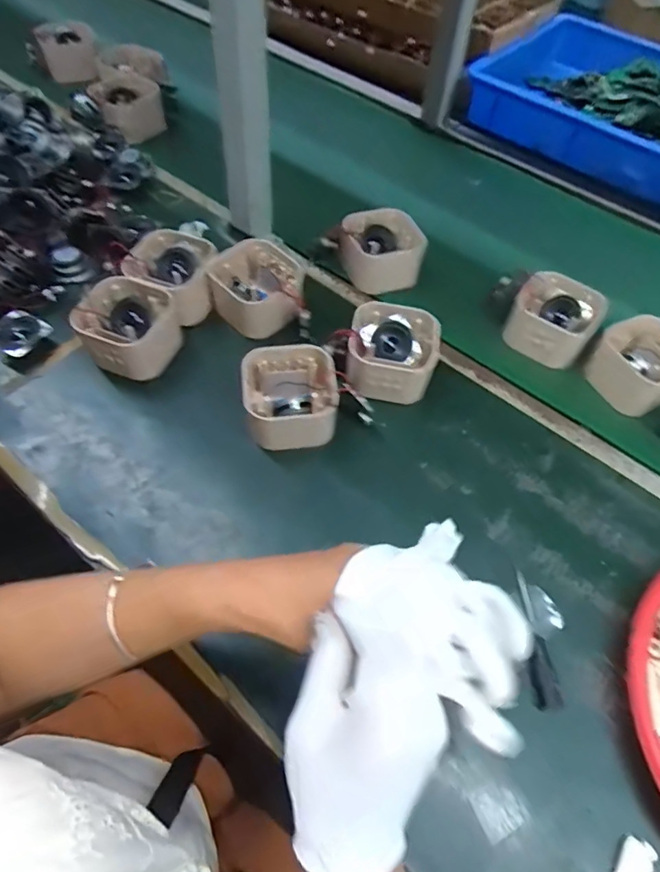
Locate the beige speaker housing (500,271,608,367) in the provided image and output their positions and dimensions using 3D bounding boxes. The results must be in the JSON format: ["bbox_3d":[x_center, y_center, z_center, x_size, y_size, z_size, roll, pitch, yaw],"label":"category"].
[{"bbox_3d":[0.264,-0.137,0.633,0.089,0.066,0.083,30,60,15],"label":"beige speaker housing"}]

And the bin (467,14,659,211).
[{"bbox_3d":[0.530,-0.509,0.867,0.550,0.105,0.350,33,61,17],"label":"bin"}]

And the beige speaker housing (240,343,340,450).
[{"bbox_3d":[-0.040,-0.038,0.551,0.094,0.057,0.095,-5,57,-7],"label":"beige speaker housing"}]

